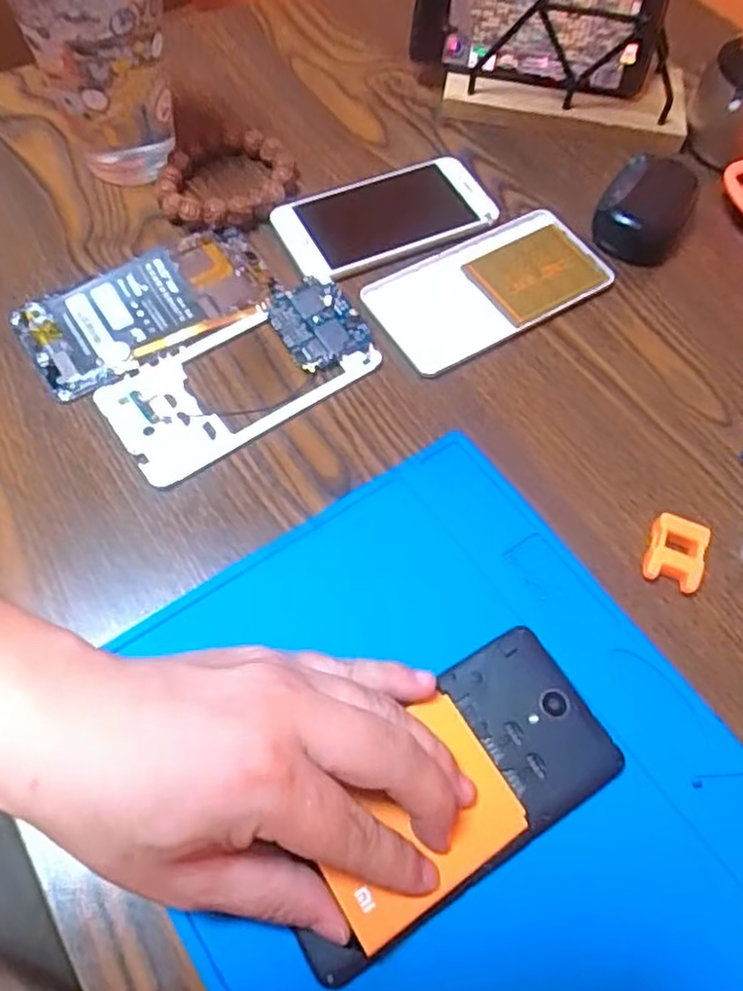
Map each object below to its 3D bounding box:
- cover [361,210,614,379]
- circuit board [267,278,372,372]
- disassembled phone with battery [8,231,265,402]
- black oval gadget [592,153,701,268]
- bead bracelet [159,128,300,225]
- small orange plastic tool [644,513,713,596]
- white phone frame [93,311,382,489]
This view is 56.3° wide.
[{"bbox_3d":[0.071,-0.126,0.417,0.138,0.008,0.071,-28,68,-16],"label":"cover"},{"bbox_3d":[-0.031,-0.097,0.394,0.044,0.010,0.055,-26,67,-15],"label":"circuit board"},{"bbox_3d":[-0.126,-0.106,0.392,0.138,0.012,0.068,-30,68,-17],"label":"disassembled phone with battery"},{"bbox_3d":[0.174,-0.184,0.439,0.053,0.026,0.078,23,64,9],"label":"black oval gadget"},{"bbox_3d":[-0.088,-0.195,0.435,0.088,0.020,0.066,-36,70,-19],"label":"bead bracelet"},{"bbox_3d":[0.149,0.028,0.340,0.027,0.013,0.033,22,64,8],"label":"small orange plastic tool"},{"bbox_3d":[-0.071,-0.062,0.375,0.136,0.007,0.071,-31,69,-17],"label":"white phone frame"}]

